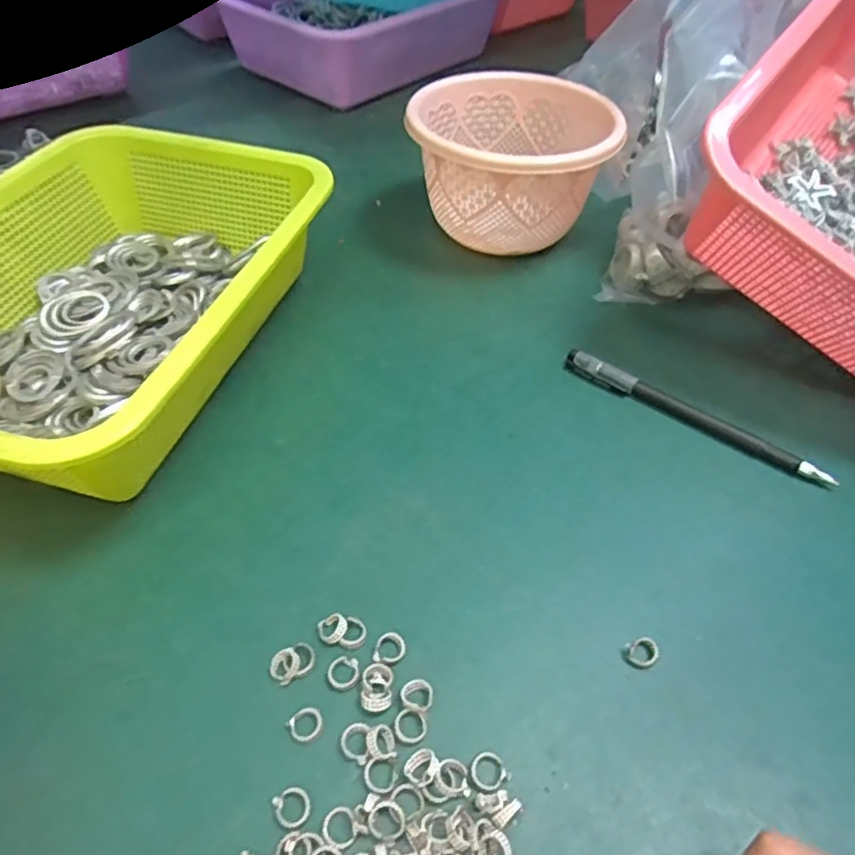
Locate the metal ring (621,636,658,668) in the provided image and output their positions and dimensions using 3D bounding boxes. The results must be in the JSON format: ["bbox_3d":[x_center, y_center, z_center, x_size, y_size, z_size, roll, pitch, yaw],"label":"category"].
[{"bbox_3d":[0.091,0.094,0.257,0.015,0.004,0.012,-18,52,-18],"label":"metal ring"}]

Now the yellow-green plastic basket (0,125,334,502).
[{"bbox_3d":[-0.185,-0.072,0.347,0.190,0.074,0.254,15,50,10],"label":"yellow-green plastic basket"}]

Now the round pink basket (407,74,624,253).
[{"bbox_3d":[0.060,-0.189,0.452,0.133,0.091,0.128,1,49,-2],"label":"round pink basket"}]

